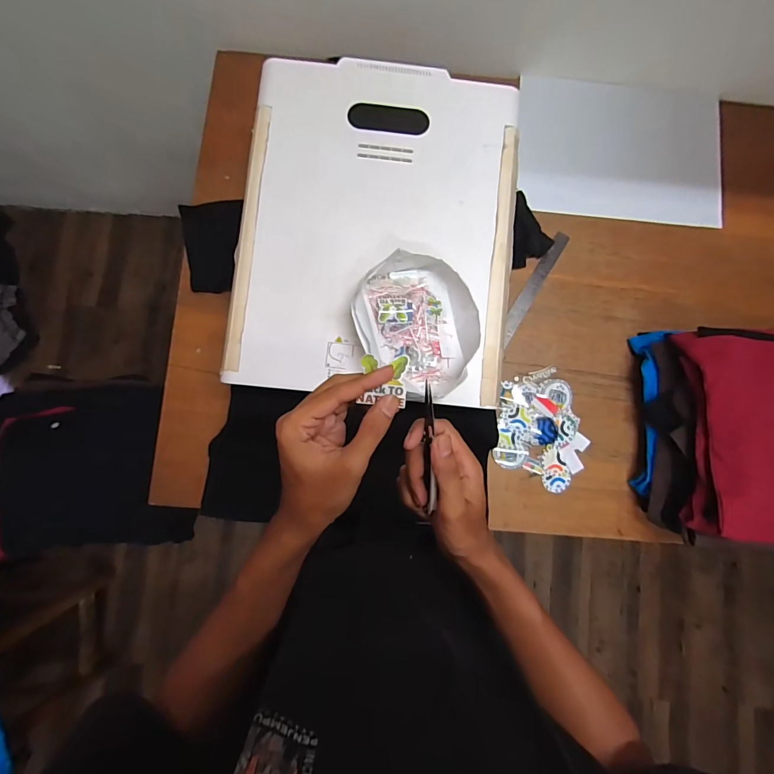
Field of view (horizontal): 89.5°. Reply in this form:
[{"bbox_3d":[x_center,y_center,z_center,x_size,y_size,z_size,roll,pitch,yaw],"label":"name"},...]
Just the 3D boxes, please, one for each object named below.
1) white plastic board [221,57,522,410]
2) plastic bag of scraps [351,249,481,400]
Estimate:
[{"bbox_3d":[-0.013,-0.237,0.578,0.399,0.023,0.496,5,83,-1],"label":"white plastic board"},{"bbox_3d":[0.042,-0.084,0.541,0.154,0.053,0.193,-23,84,-4],"label":"plastic bag of scraps"}]

